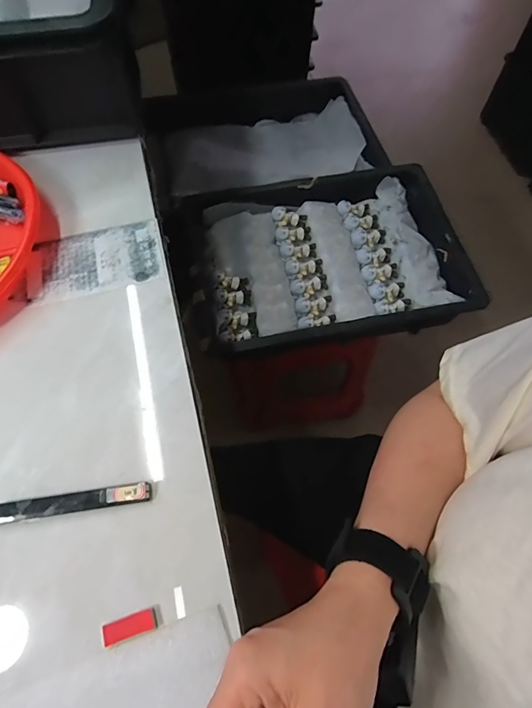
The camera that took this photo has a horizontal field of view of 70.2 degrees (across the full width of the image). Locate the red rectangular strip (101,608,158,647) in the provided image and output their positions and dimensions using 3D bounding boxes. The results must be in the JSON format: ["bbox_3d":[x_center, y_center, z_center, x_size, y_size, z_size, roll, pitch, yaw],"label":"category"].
[{"bbox_3d":[-0.094,0.188,0.261,0.035,0.005,0.013,-17,67,-7],"label":"red rectangular strip"}]

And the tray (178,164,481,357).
[{"bbox_3d":[0.091,-0.163,0.642,0.447,0.064,0.303,-10,66,-4],"label":"tray"}]

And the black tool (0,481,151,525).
[{"bbox_3d":[-0.161,0.116,0.291,0.140,0.008,0.015,-8,66,-4],"label":"black tool"}]

